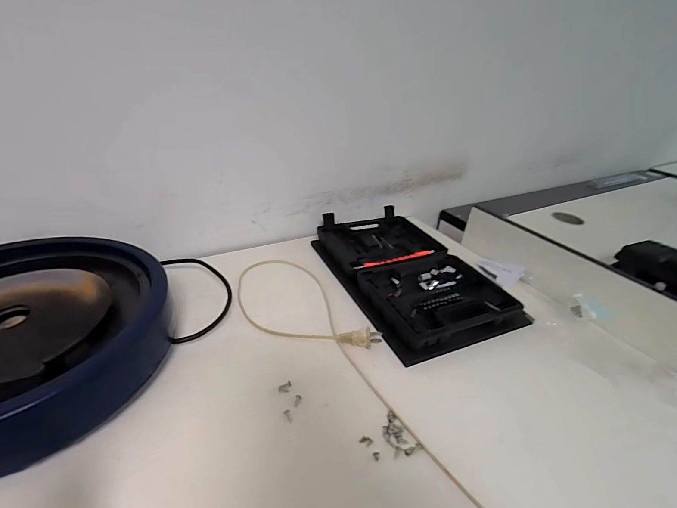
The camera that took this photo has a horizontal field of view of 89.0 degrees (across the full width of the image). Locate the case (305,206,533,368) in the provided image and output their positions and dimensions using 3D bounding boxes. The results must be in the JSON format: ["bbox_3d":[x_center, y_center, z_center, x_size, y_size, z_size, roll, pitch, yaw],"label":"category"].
[{"bbox_3d":[0.120,0.026,0.618,0.234,0.042,0.358,-10,34,-25],"label":"case"}]

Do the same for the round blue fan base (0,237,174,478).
[{"bbox_3d":[-0.344,0.092,0.372,0.292,0.085,0.278,-17,37,-32],"label":"round blue fan base"}]

